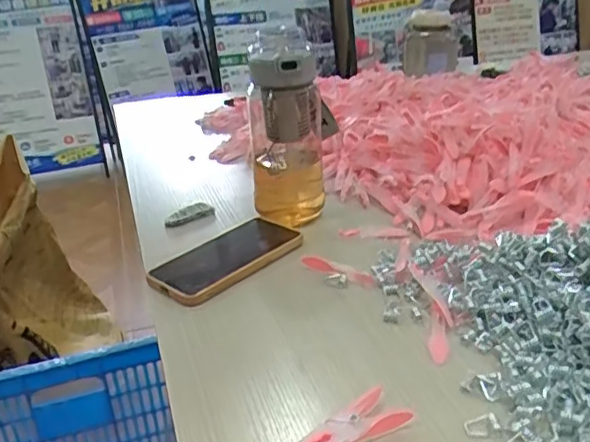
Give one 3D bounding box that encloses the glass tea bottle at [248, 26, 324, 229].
[{"bbox_3d":[-0.011,-0.099,0.641,0.075,0.199,0.070,-4,25,-1],"label":"glass tea bottle"}]

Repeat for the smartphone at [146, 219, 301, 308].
[{"bbox_3d":[-0.070,0.035,0.593,0.083,0.015,0.156,19,33,38],"label":"smartphone"}]

